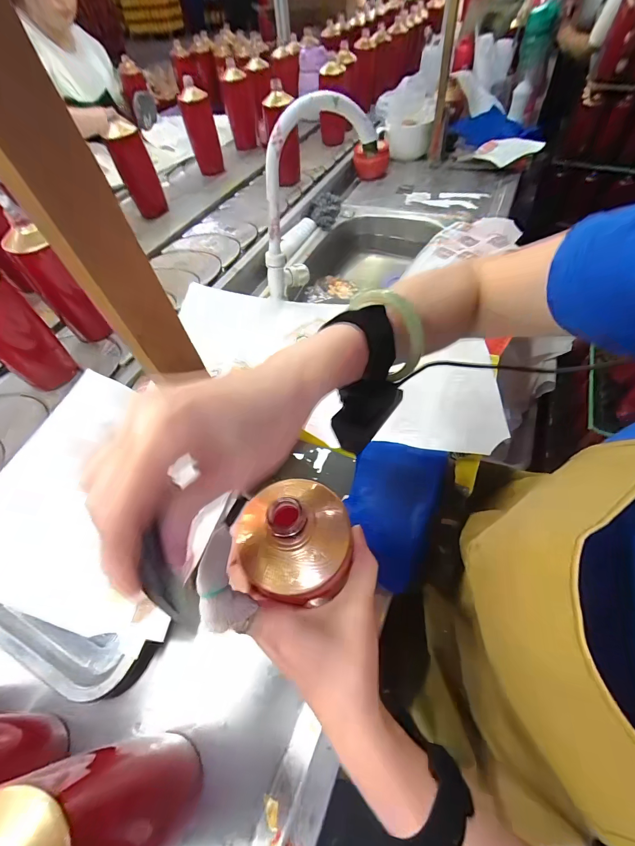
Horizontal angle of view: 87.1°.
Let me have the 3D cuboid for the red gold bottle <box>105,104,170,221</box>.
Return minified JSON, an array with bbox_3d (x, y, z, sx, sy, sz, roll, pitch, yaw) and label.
[{"bbox_3d":[-0.430,-0.605,0.799,0.075,0.194,0.069,-19,57,-9],"label":"red gold bottle"}]

